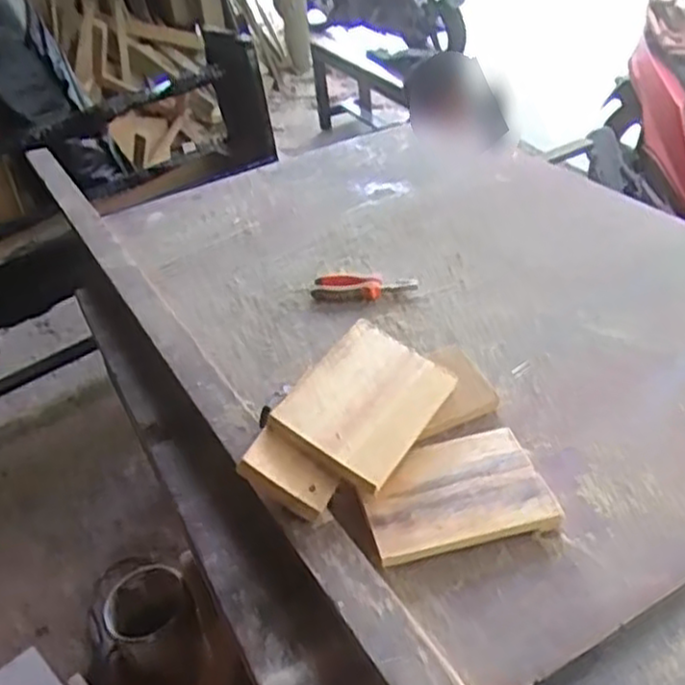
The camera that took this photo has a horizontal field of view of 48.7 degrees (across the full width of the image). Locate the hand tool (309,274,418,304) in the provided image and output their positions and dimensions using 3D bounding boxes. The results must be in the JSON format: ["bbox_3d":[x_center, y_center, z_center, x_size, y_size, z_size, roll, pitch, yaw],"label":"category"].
[{"bbox_3d":[0.034,-0.081,1.149,0.156,0.025,0.046,5,38,15],"label":"hand tool"}]

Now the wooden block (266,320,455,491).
[{"bbox_3d":[0.027,0.062,0.837,0.140,0.017,0.178,31,54,15],"label":"wooden block"}]

